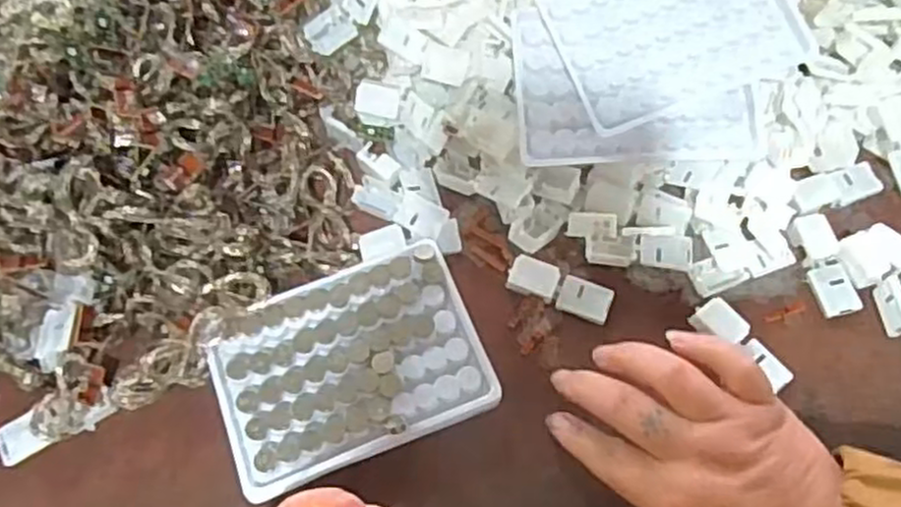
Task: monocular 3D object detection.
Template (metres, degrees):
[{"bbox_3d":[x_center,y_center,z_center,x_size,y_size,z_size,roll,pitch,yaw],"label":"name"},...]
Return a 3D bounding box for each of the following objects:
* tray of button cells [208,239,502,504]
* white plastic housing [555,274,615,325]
[{"bbox_3d":[-0.051,0.057,0.379,0.129,0.019,0.092,-22,68,-8],"label":"tray of button cells"},{"bbox_3d":[0.071,0.024,0.392,0.027,0.004,0.021,19,68,9],"label":"white plastic housing"}]

